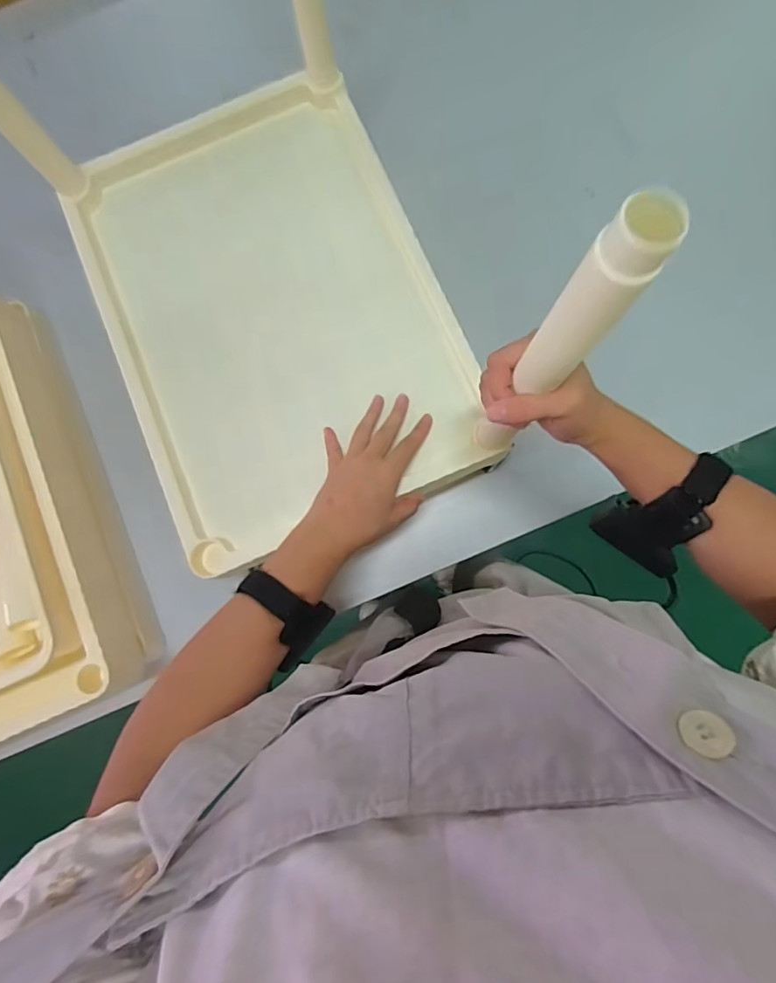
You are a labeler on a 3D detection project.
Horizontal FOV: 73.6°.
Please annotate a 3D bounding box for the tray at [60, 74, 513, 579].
[{"bbox_3d":[-0.122,-0.196,0.546,0.327,0.036,0.485,-22,82,0],"label":"tray"}]

